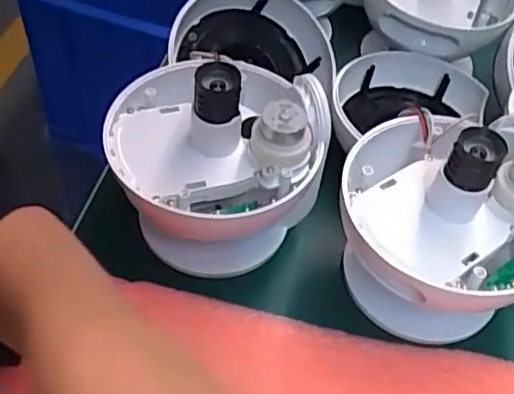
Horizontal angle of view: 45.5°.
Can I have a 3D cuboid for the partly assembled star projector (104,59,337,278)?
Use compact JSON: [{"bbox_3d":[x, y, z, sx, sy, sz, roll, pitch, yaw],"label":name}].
[{"bbox_3d":[-0.024,-0.022,0.348,0.121,0.099,0.120,34,55,21],"label":"partly assembled star projector"}]

